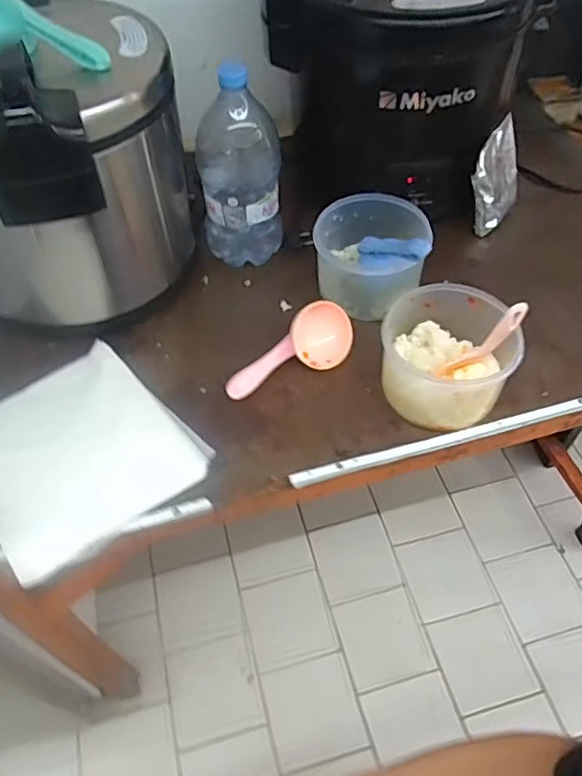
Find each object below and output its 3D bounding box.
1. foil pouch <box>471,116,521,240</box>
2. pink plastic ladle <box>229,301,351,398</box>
[{"bbox_3d":[0.354,-0.362,1.024,0.030,0.140,0.141,18,67,42],"label":"foil pouch"},{"bbox_3d":[0.005,-0.050,0.855,0.206,0.063,0.079,-34,59,-22],"label":"pink plastic ladle"}]

